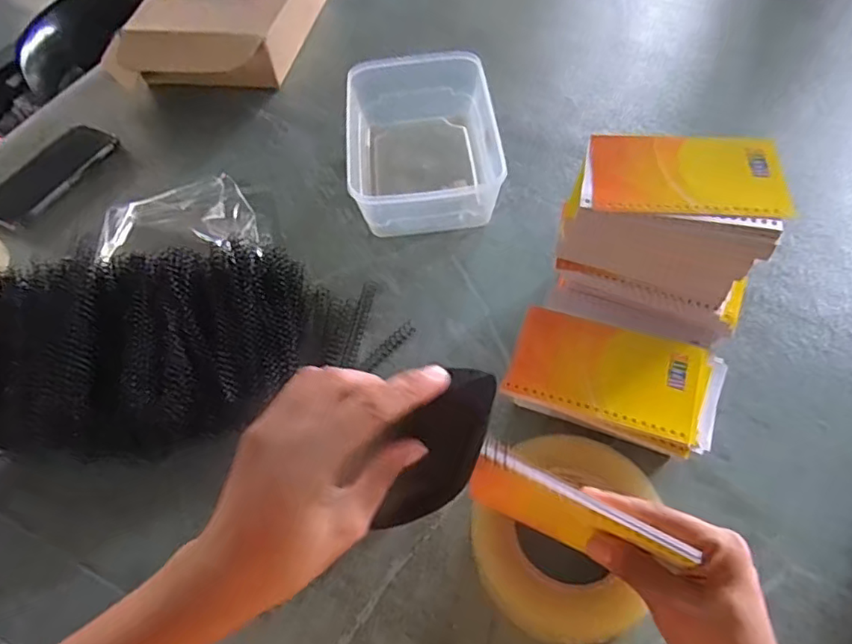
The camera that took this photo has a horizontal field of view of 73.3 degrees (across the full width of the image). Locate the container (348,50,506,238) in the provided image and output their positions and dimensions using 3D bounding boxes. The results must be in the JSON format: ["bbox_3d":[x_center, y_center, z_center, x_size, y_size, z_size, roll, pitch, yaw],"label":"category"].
[{"bbox_3d":[-0.005,-0.199,0.640,0.152,0.076,0.216,-5,55,1],"label":"container"}]

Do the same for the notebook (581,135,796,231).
[{"bbox_3d":[0.186,-0.108,0.415,0.136,0.008,0.090,8,58,9],"label":"notebook"}]

